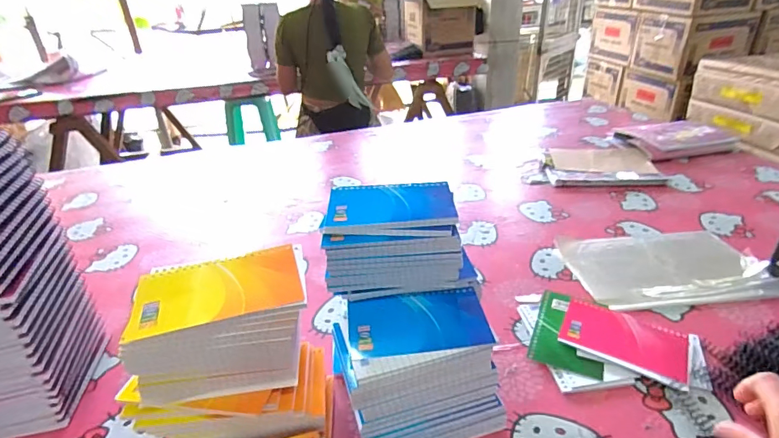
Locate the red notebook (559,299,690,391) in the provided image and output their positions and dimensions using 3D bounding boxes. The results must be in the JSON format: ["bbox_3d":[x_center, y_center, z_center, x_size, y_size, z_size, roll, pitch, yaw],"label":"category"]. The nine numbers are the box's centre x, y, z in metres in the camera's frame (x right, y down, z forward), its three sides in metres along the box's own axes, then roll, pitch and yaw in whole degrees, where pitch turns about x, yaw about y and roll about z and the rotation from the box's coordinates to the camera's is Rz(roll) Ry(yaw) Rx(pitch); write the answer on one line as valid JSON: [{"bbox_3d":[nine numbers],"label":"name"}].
[{"bbox_3d":[0.272,0.137,0.512,0.130,0.008,0.089,17,35,31],"label":"red notebook"}]

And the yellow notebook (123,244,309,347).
[{"bbox_3d":[-0.138,0.056,0.366,0.132,0.014,0.080,-8,30,-8],"label":"yellow notebook"}]

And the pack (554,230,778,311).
[{"bbox_3d":[0.393,0.066,0.635,0.252,0.012,0.165,-4,30,-2],"label":"pack"}]

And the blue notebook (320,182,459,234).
[{"bbox_3d":[0.001,-0.014,0.462,0.131,0.011,0.080,-3,30,1],"label":"blue notebook"}]

